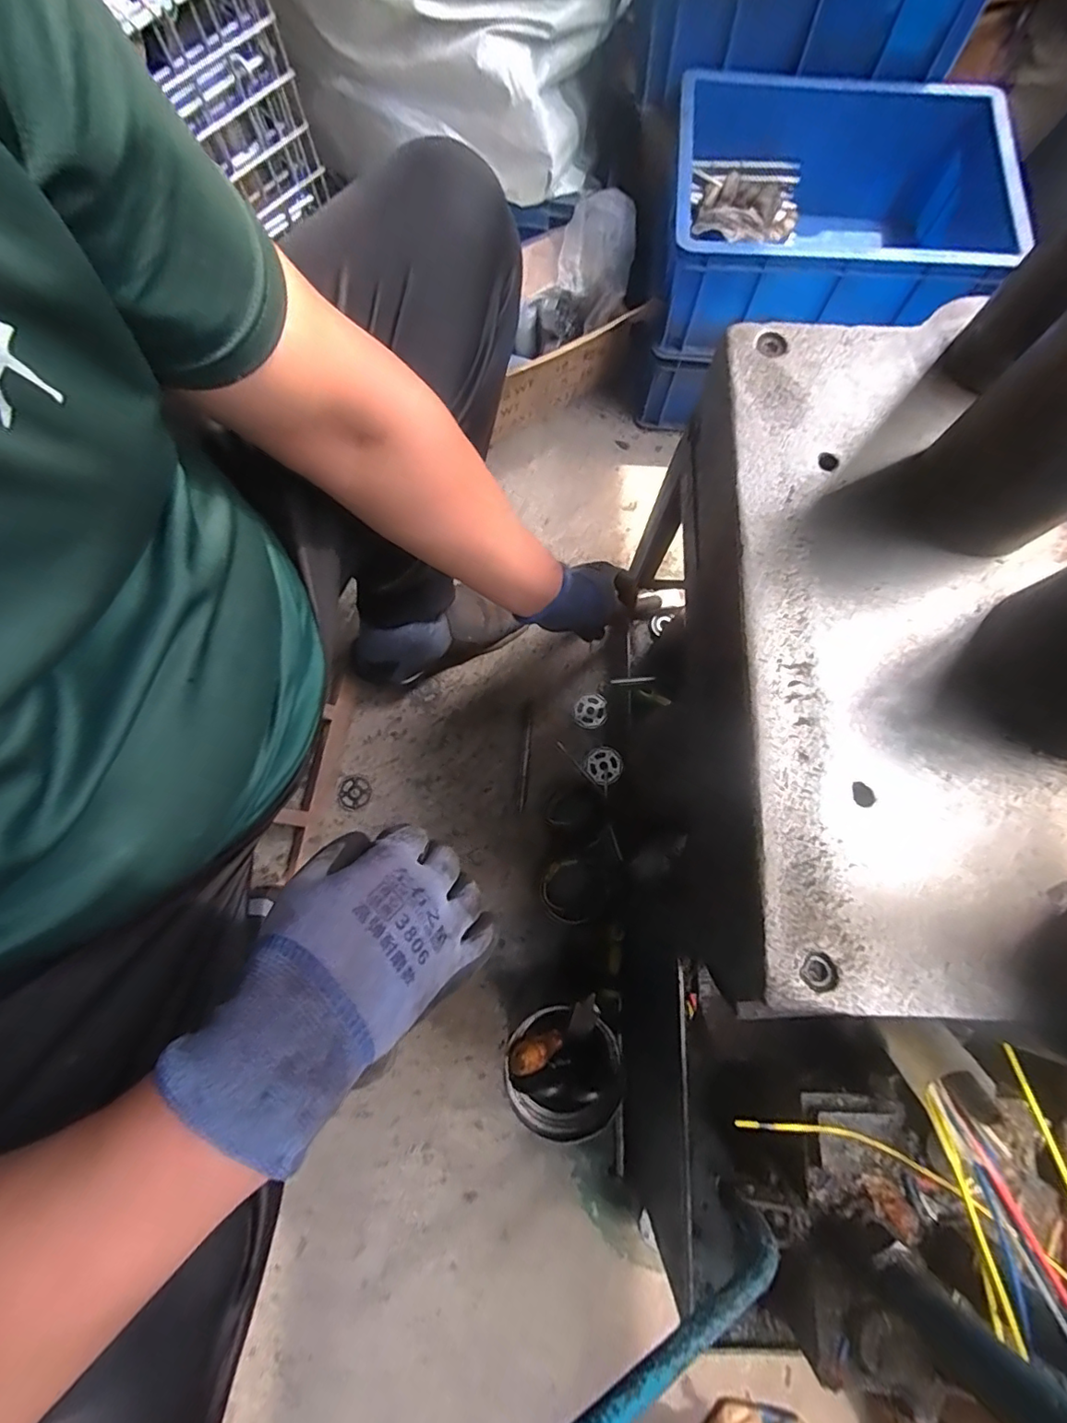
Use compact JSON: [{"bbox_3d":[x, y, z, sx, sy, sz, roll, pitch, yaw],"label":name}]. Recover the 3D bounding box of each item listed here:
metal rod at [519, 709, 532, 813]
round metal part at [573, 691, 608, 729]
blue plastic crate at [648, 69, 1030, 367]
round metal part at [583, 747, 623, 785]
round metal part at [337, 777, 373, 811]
[{"bbox_3d":[-0.010,0.065,0.769,0.009,0.010,0.144,5,77,1],"label":"metal rod"},{"bbox_3d":[0.083,-0.001,0.795,0.048,0.007,0.051,0,77,0],"label":"round metal part"},{"bbox_3d":[0.376,-0.634,0.717,0.409,0.146,0.298,4,77,1],"label":"blue plastic crate"},{"bbox_3d":[0.098,0.076,0.770,0.049,0.006,0.050,0,77,0],"label":"round metal part"},{"bbox_3d":[-0.250,0.114,0.768,0.045,0.011,0.046,0,77,0],"label":"round metal part"}]

